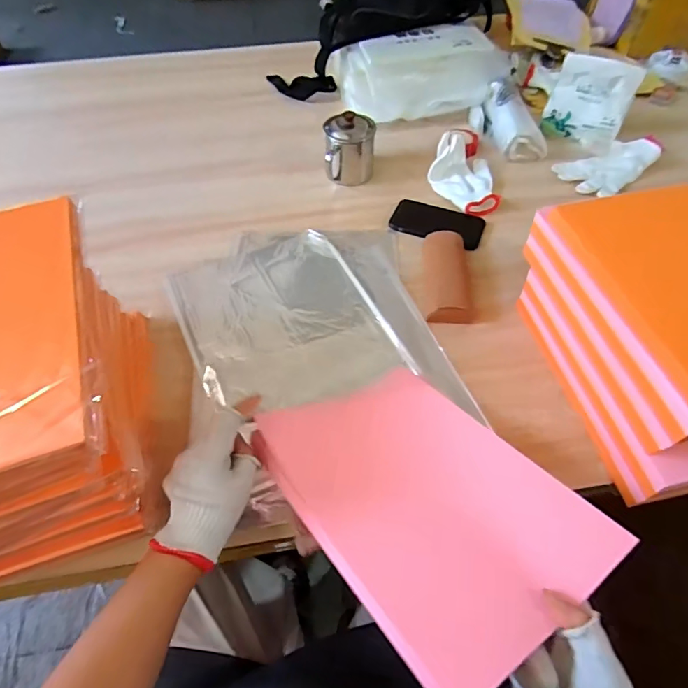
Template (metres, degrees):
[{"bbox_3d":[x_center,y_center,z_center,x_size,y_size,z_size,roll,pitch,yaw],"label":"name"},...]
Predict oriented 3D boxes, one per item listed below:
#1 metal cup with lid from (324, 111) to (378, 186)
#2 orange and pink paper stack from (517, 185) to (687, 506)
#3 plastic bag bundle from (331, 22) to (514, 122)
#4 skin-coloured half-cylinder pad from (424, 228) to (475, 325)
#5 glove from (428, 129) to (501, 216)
[{"bbox_3d":[0.010,-0.348,0.835,0.090,0.107,0.106,-2,54,-1],"label":"metal cup with lid"},{"bbox_3d":[0.362,-0.009,0.531,0.188,0.163,0.319,-11,55,-6],"label":"orange and pink paper stack"},{"bbox_3d":[0.157,-0.552,0.958,0.328,0.094,0.203,-10,55,-6],"label":"plastic bag bundle"},{"bbox_3d":[0.152,-0.104,0.686,0.061,0.027,0.161,2,54,3],"label":"skin-coloured half-cylinder pad"},{"bbox_3d":[0.209,-0.315,0.825,0.116,0.042,0.210,-6,55,-3],"label":"glove"}]

